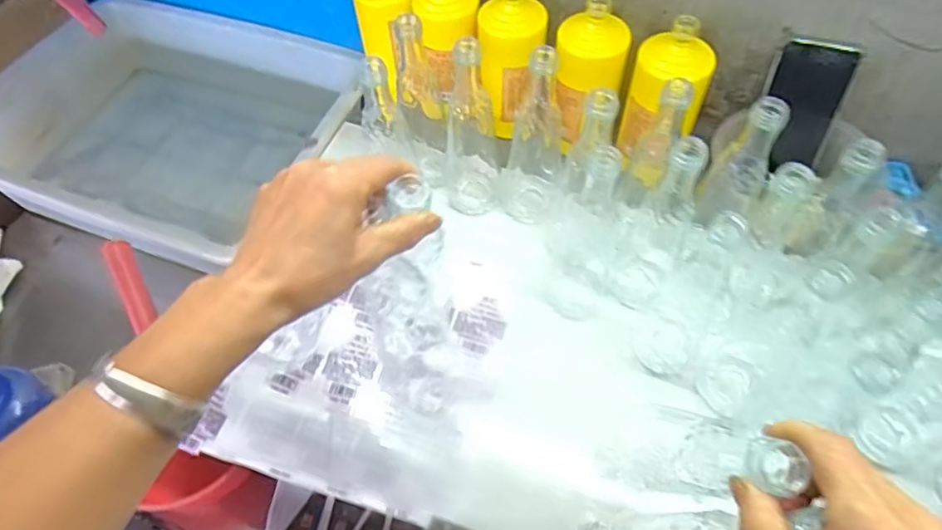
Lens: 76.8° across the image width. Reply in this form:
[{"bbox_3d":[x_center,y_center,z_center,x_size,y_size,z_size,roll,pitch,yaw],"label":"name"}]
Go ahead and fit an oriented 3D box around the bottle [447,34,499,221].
[{"bbox_3d":[-0.003,-0.137,0.640,0.060,0.209,0.068,-2,59,2],"label":"bottle"}]

